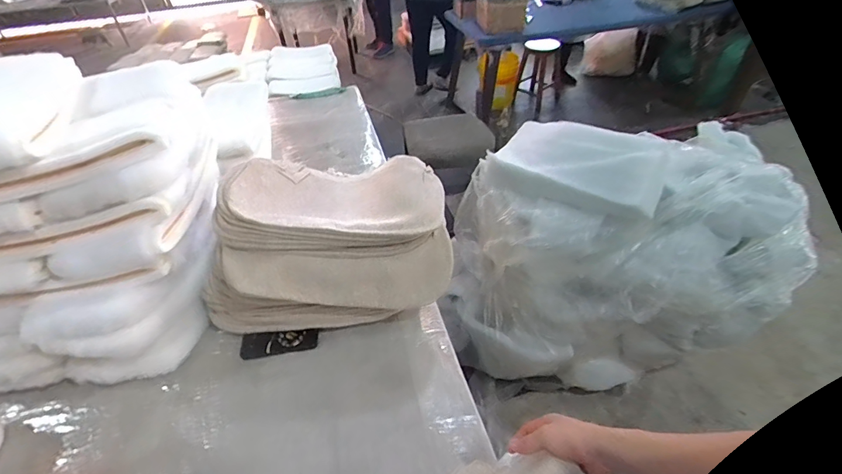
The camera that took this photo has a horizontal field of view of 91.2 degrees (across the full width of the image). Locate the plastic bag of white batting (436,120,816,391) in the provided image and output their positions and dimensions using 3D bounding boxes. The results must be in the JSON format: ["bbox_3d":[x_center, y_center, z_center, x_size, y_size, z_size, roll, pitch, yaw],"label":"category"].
[{"bbox_3d":[0.599,0.036,1.457,1.052,0.674,0.677,0,42,4],"label":"plastic bag of white batting"}]

